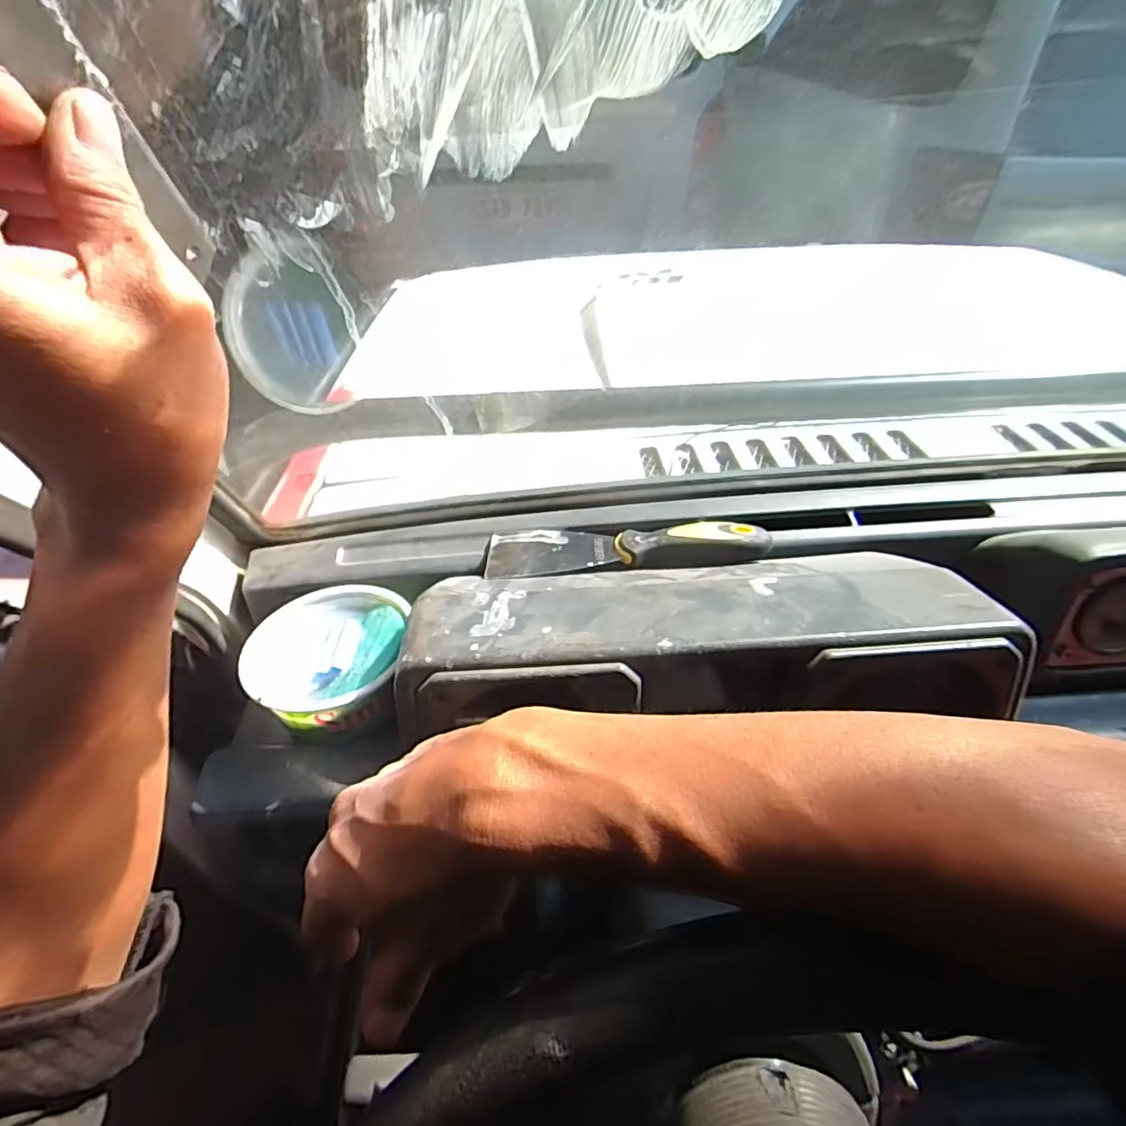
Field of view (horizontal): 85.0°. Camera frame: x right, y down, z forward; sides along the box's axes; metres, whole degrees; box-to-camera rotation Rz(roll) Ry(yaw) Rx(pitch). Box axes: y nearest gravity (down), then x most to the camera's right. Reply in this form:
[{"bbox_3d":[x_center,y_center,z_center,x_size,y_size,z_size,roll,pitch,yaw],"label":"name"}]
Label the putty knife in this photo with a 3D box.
[{"bbox_3d":[0.046,-0.015,0.452,0.199,0.027,0.060,-3,45,-1],"label":"putty knife"}]

